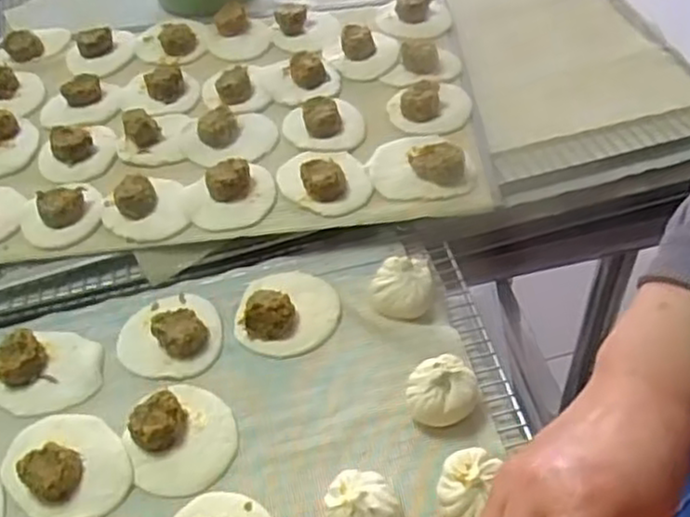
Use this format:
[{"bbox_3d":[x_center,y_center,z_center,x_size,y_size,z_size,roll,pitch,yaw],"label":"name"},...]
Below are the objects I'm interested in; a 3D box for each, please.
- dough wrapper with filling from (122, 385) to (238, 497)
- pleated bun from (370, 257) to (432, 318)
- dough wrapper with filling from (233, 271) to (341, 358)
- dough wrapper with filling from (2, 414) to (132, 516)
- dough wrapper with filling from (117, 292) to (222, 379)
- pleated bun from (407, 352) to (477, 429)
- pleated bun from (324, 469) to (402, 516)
[{"bbox_3d":[-0.132,0.140,0.579,0.084,0.029,0.086,-3,51,3],"label":"dough wrapper with filling"},{"bbox_3d":[0.051,0.030,0.652,0.053,0.042,0.050,-3,51,3],"label":"pleated bun"},{"bbox_3d":[-0.050,0.041,0.657,0.085,0.031,0.092,-3,51,3],"label":"dough wrapper with filling"},{"bbox_3d":[-0.223,0.160,0.576,0.106,0.027,0.083,33,61,27],"label":"dough wrapper with filling"},{"bbox_3d":[-0.157,0.061,0.650,0.090,0.027,0.085,3,51,7],"label":"dough wrapper with filling"},{"bbox_3d":[0.077,0.105,0.580,0.054,0.047,0.052,2,51,7],"label":"pleated bun"},{"bbox_3d":[0.012,0.180,0.522,0.051,0.046,0.054,-13,51,-5],"label":"pleated bun"}]

